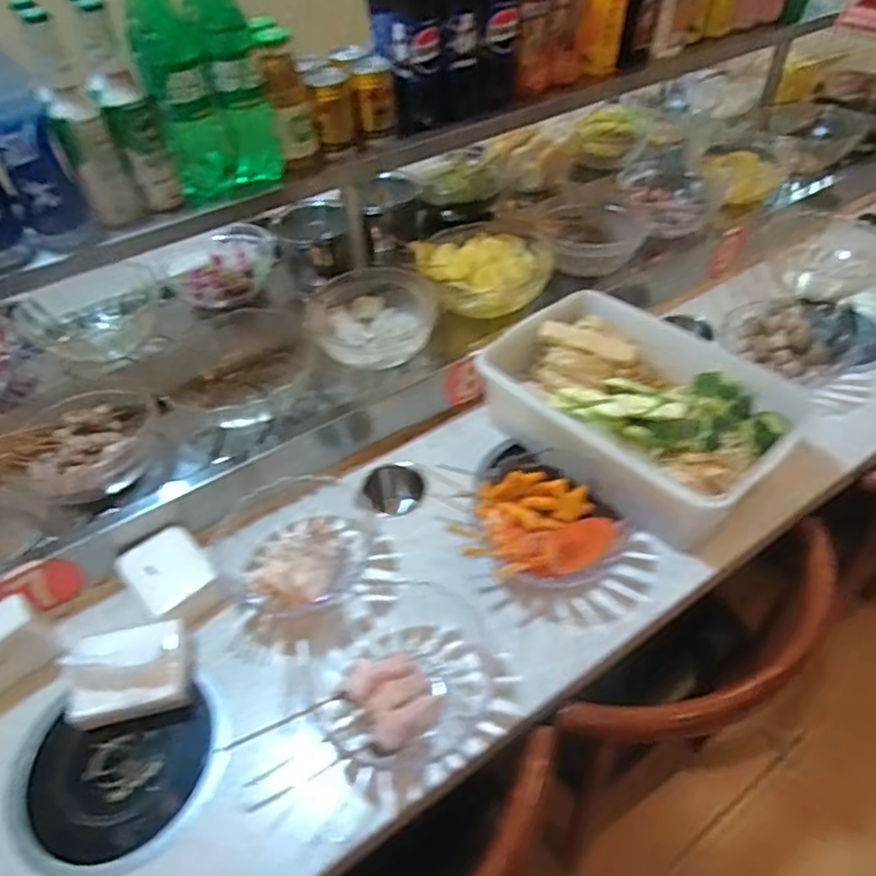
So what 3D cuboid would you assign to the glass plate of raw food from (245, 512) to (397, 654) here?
[{"bbox_3d":[-0.148,0.157,0.791,0.191,0.062,0.197,-2,46,2],"label":"glass plate of raw food"}]

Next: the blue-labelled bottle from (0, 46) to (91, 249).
[{"bbox_3d":[-0.464,-0.337,0.704,0.073,0.245,0.081,-25,50,-19],"label":"blue-labelled bottle"}]

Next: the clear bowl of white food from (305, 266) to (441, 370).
[{"bbox_3d":[-0.100,-0.191,0.995,0.197,0.063,0.199,-2,46,2],"label":"clear bowl of white food"}]

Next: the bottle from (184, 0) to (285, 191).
[{"bbox_3d":[-0.252,-0.443,0.784,0.071,0.239,0.078,-15,47,-10],"label":"bottle"}]

